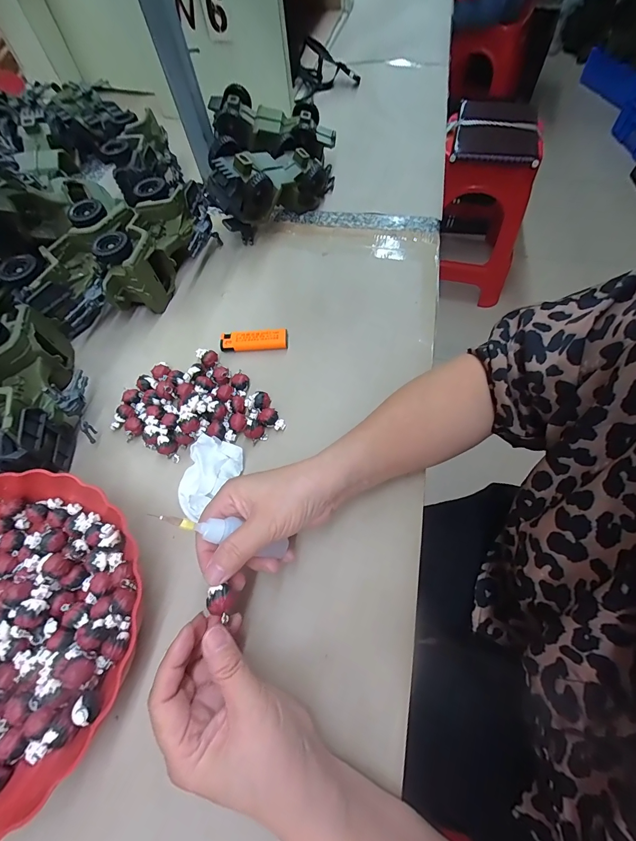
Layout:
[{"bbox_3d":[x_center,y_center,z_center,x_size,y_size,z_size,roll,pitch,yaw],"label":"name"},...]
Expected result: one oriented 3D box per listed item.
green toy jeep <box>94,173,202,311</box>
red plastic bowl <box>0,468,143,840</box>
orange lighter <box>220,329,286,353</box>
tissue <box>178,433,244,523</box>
[{"bbox_3d":[-0.219,-0.231,0.454,0.079,0.075,0.197,11,64,10],"label":"green toy jeep"},{"bbox_3d":[-0.261,0.169,0.271,0.230,0.042,0.234,-2,63,3],"label":"red plastic bowl"},{"bbox_3d":[-0.077,-0.096,0.410,0.080,0.012,0.024,-3,63,3],"label":"orange lighter"},{"bbox_3d":[-0.109,0.051,0.330,0.050,0.030,0.073,35,71,20],"label":"tissue"}]

